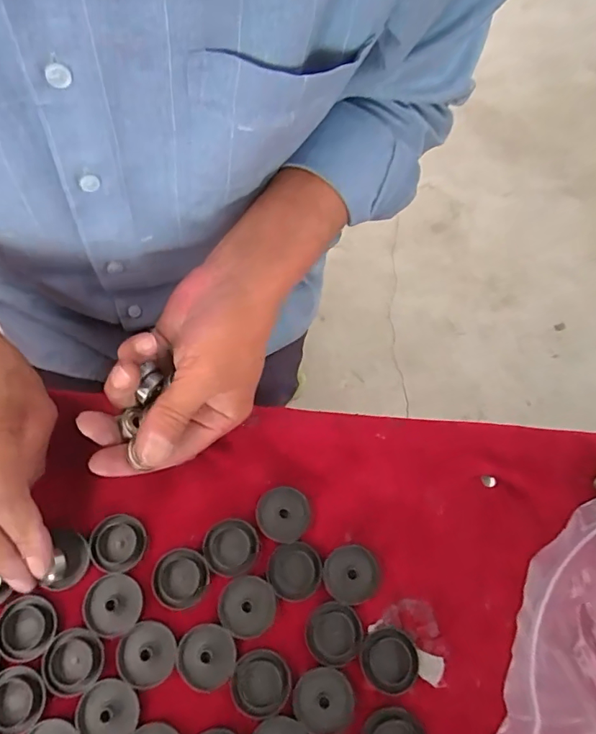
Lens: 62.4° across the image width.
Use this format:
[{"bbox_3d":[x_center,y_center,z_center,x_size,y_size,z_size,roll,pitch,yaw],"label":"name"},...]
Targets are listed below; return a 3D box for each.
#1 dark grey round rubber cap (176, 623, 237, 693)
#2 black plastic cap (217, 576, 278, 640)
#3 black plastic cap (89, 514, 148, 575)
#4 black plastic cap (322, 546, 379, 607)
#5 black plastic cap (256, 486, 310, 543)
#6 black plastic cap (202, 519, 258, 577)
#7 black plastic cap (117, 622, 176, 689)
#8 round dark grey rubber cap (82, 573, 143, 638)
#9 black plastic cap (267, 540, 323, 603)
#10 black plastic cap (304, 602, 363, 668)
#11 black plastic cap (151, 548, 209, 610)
[{"bbox_3d":[-0.052,0.164,0.278,0.033,0.004,0.033,1,70,-2],"label":"dark grey round rubber cap"},{"bbox_3d":[-0.030,0.140,0.287,0.032,0.004,0.032,1,70,-2],"label":"black plastic cap"},{"bbox_3d":[-0.110,0.107,0.300,0.033,0.004,0.033,1,70,-2],"label":"black plastic cap"},{"bbox_3d":[0.032,0.126,0.299,0.033,0.005,0.032,1,70,-2],"label":"black plastic cap"},{"bbox_3d":[-0.009,0.092,0.308,0.033,0.004,0.032,1,70,-2],"label":"black plastic cap"},{"bbox_3d":[-0.041,0.109,0.298,0.033,0.004,0.032,1,70,-2],"label":"black plastic cap"},{"bbox_3d":[-0.086,0.163,0.279,0.032,0.004,0.033,1,70,-2],"label":"black plastic cap"},{"bbox_3d":[-0.109,0.140,0.289,0.032,0.007,0.032,1,70,-2],"label":"round dark grey rubber cap"},{"bbox_3d":[-0.002,0.123,0.297,0.032,0.004,0.032,1,70,-2],"label":"black plastic cap"},{"bbox_3d":[0.021,0.155,0.285,0.032,0.004,0.032,1,70,-2],"label":"black plastic cap"},{"bbox_3d":[-0.070,0.126,0.292,0.032,0.004,0.032,1,70,-2],"label":"black plastic cap"}]

